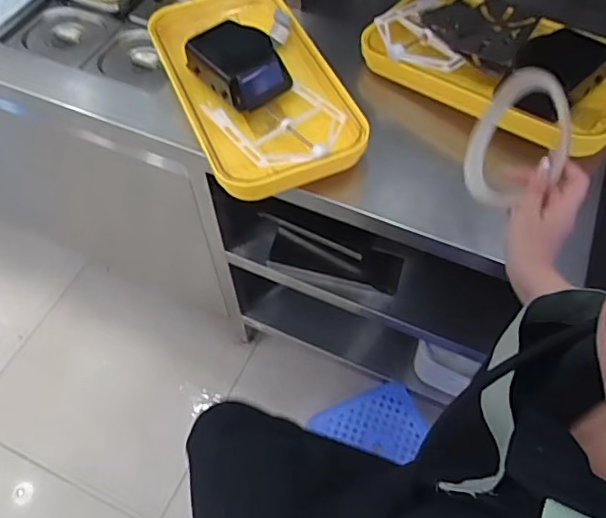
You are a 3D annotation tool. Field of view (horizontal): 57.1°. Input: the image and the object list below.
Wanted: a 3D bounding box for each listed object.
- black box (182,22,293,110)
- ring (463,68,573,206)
[{"bbox_3d":[-0.102,-0.316,0.897,0.121,0.052,0.152,-38,64,-20],"label":"black box"},{"bbox_3d":[0.245,-0.140,0.655,0.023,0.139,0.132,5,71,-34],"label":"ring"}]

